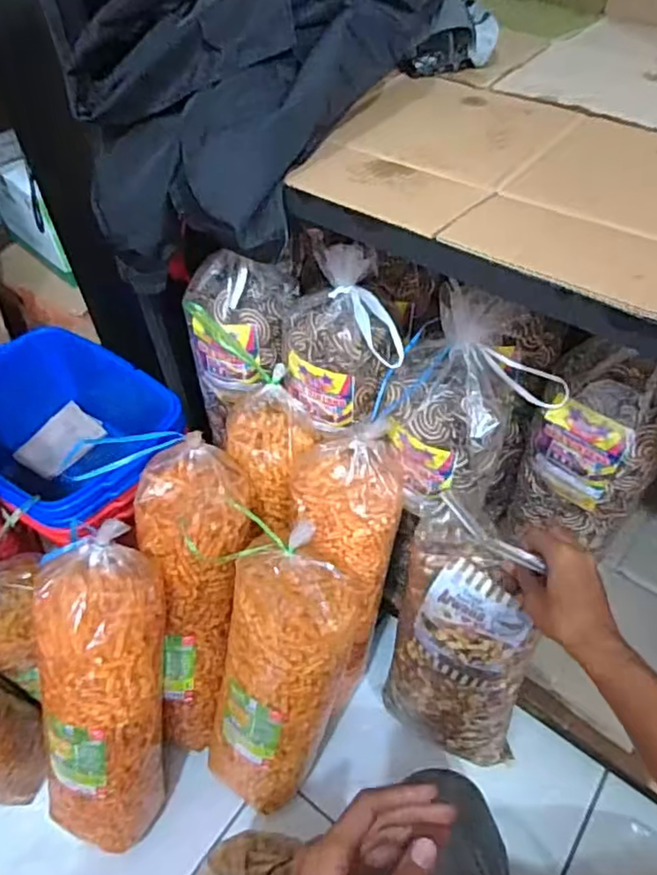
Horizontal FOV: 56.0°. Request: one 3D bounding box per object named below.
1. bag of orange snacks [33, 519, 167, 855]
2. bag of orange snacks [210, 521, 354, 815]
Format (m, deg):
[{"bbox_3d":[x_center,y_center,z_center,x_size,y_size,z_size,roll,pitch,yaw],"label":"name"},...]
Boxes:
[{"bbox_3d":[-0.280,0.333,0.772,0.132,0.466,0.108,8,20,10],"label":"bag of orange snacks"},{"bbox_3d":[-0.065,0.319,0.793,0.141,0.443,0.098,20,27,19],"label":"bag of orange snacks"}]

